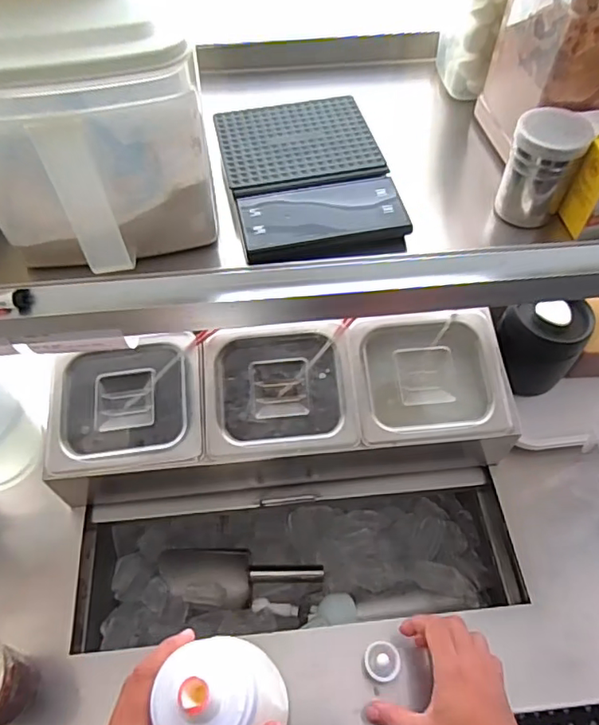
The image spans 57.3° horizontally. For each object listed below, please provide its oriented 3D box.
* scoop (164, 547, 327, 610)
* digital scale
[{"bbox_3d":[-0.091,0.322,0.818,0.248,0.061,0.080,4,56,3],"label":"scoop"},{"bbox_3d":[0.004,-0.159,0.469,0.129,0.035,0.166,-11,57,-7],"label":"digital scale"}]

